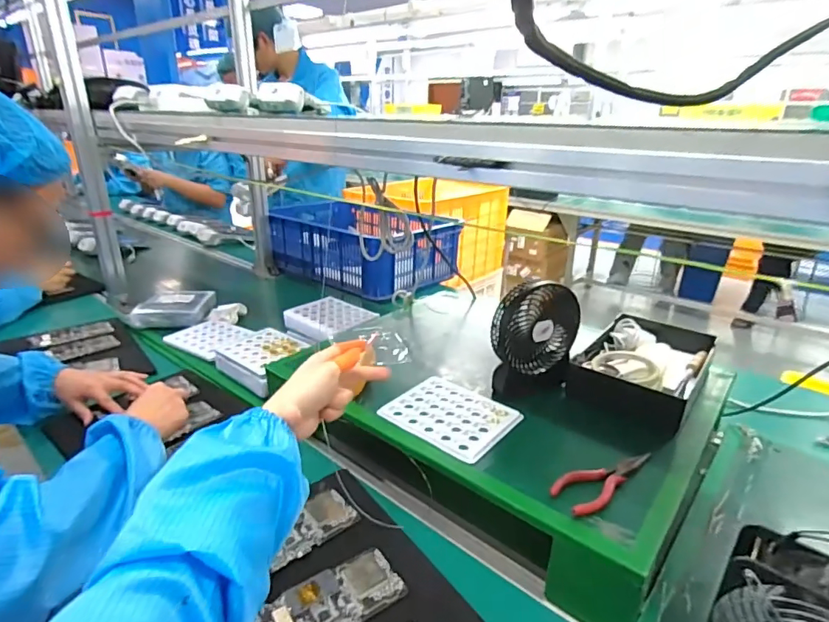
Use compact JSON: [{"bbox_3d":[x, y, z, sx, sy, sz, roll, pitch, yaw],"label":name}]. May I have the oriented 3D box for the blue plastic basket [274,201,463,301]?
[{"bbox_3d":[-0.145,-0.203,1.512,0.463,0.164,0.388,19,29,34],"label":"blue plastic basket"}]

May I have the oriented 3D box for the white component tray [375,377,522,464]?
[{"bbox_3d":[0.052,0.146,0.681,0.163,0.006,0.143,19,29,35],"label":"white component tray"}]

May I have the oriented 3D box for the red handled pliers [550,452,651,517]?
[{"bbox_3d":[0.227,0.196,0.556,0.146,0.015,0.048,-11,27,-27],"label":"red handled pliers"}]

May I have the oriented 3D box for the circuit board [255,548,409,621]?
[{"bbox_3d":[-0.090,0.311,0.513,0.153,0.006,0.075,-14,28,-32],"label":"circuit board"}]

